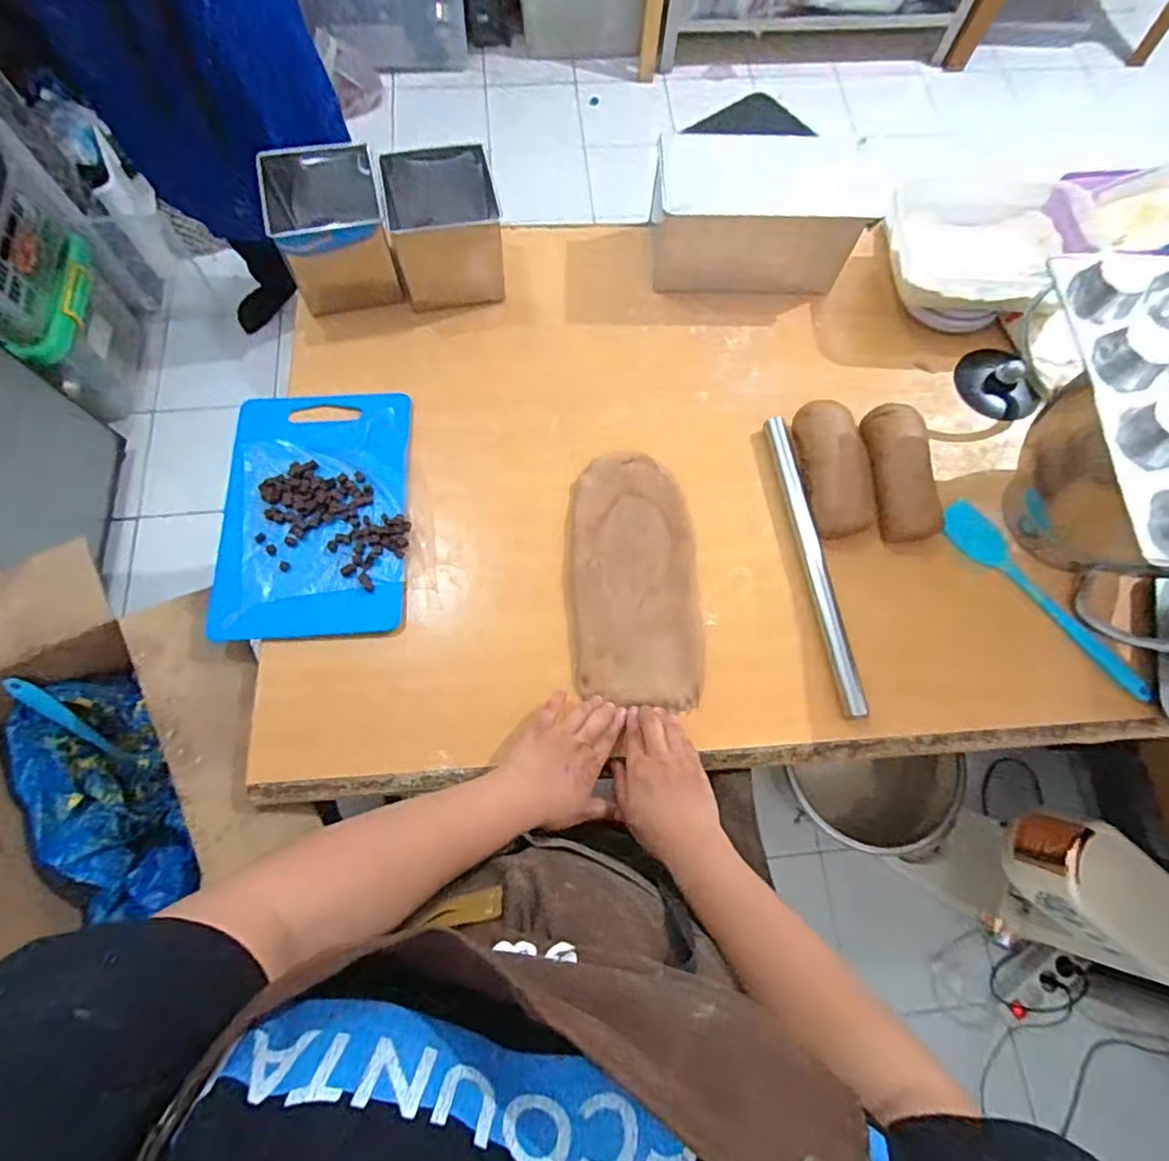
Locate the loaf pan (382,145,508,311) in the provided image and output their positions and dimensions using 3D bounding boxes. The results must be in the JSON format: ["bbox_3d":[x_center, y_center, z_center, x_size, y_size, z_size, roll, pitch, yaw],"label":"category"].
[{"bbox_3d":[-0.170,-0.425,0.749,0.118,0.115,0.132,-11,72,-6],"label":"loaf pan"}]

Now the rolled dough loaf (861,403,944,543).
[{"bbox_3d":[0.357,-0.123,0.679,0.070,0.034,0.162,2,71,-2],"label":"rolled dough loaf"}]

